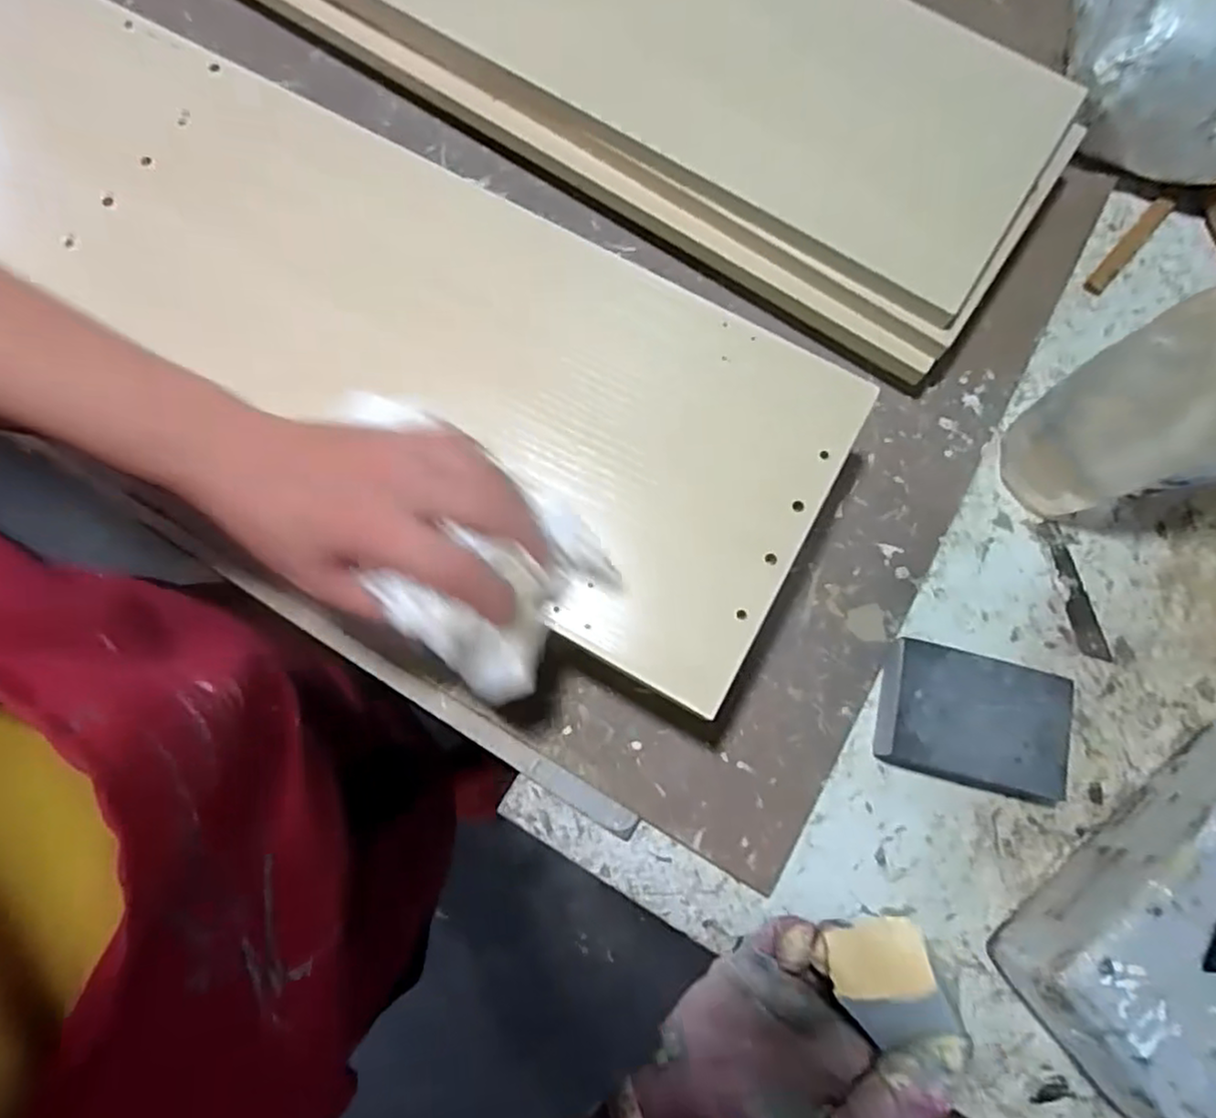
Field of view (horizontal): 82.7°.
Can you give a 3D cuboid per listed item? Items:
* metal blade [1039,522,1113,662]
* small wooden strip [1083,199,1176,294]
[{"bbox_3d":[0.295,0.020,0.439,0.018,0.004,0.090,-11,75,-4],"label":"metal blade"},{"bbox_3d":[0.381,-0.229,0.505,0.014,0.004,0.108,42,78,10],"label":"small wooden strip"}]

